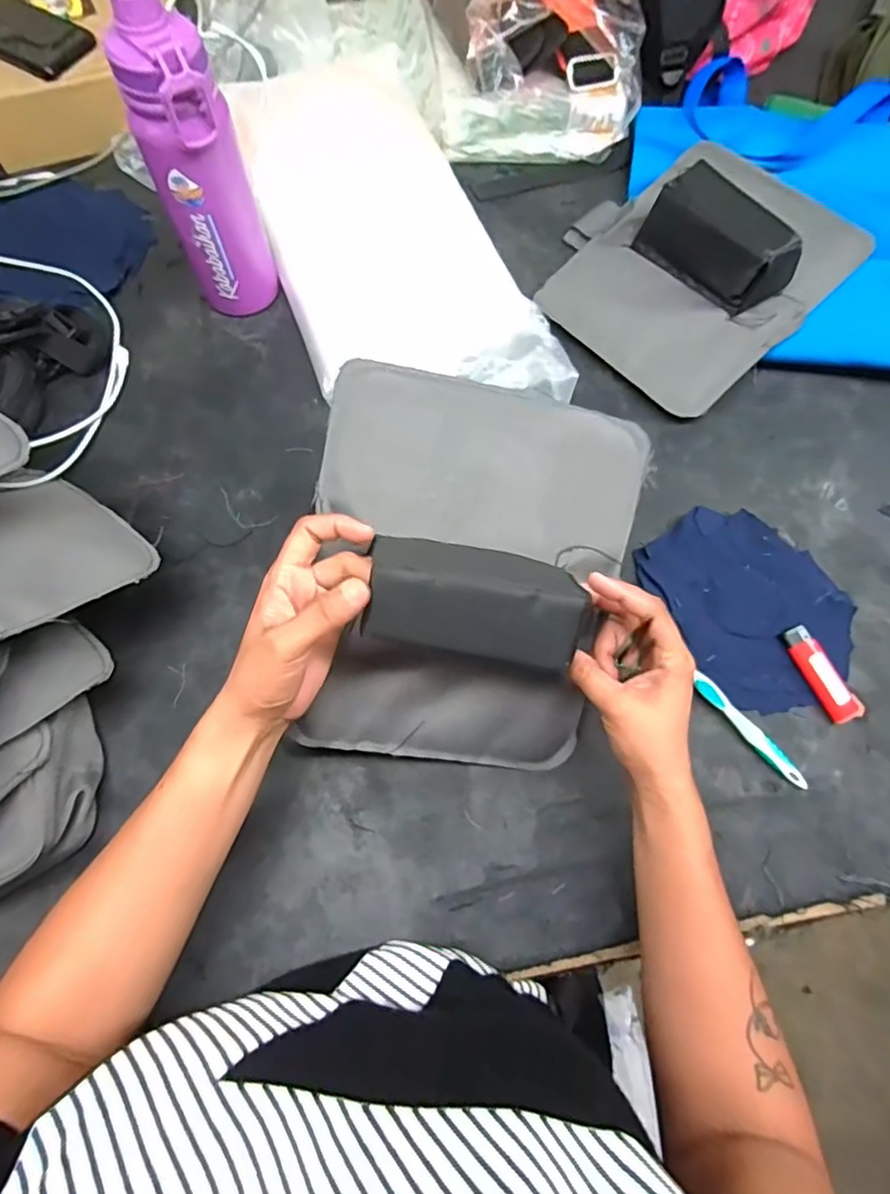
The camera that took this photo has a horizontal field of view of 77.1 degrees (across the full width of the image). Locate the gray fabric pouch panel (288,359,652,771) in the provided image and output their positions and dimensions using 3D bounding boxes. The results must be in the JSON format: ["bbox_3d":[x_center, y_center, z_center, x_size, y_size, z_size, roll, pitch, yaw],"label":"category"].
[{"bbox_3d":[0.017,0.002,0.372,0.212,0.071,0.274,8,99,-8],"label":"gray fabric pouch panel"}]

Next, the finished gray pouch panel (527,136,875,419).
[{"bbox_3d":[0.238,-0.339,0.558,0.248,0.073,0.254,-46,75,0],"label":"finished gray pouch panel"}]

